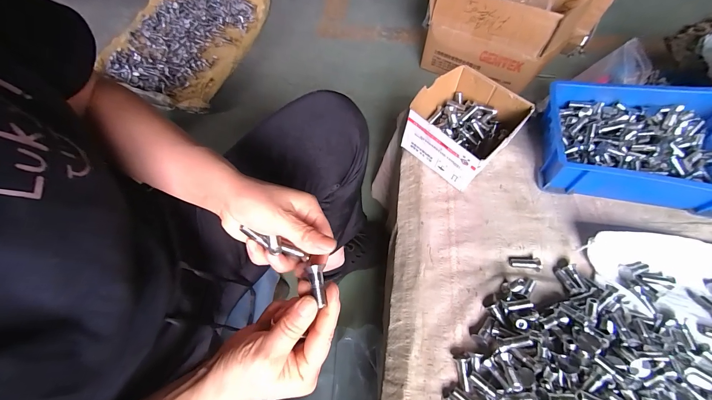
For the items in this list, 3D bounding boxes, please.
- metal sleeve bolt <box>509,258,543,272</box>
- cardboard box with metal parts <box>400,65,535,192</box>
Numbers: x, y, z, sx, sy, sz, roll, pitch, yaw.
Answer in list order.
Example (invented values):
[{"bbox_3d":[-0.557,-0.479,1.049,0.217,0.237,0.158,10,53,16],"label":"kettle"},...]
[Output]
[{"bbox_3d":[0.233,0.087,0.410,0.040,0.012,0.014,8,61,6],"label":"metal sleeve bolt"},{"bbox_3d":[0.167,-0.114,0.477,0.149,0.090,0.143,-40,68,-20],"label":"cardboard box with metal parts"}]

